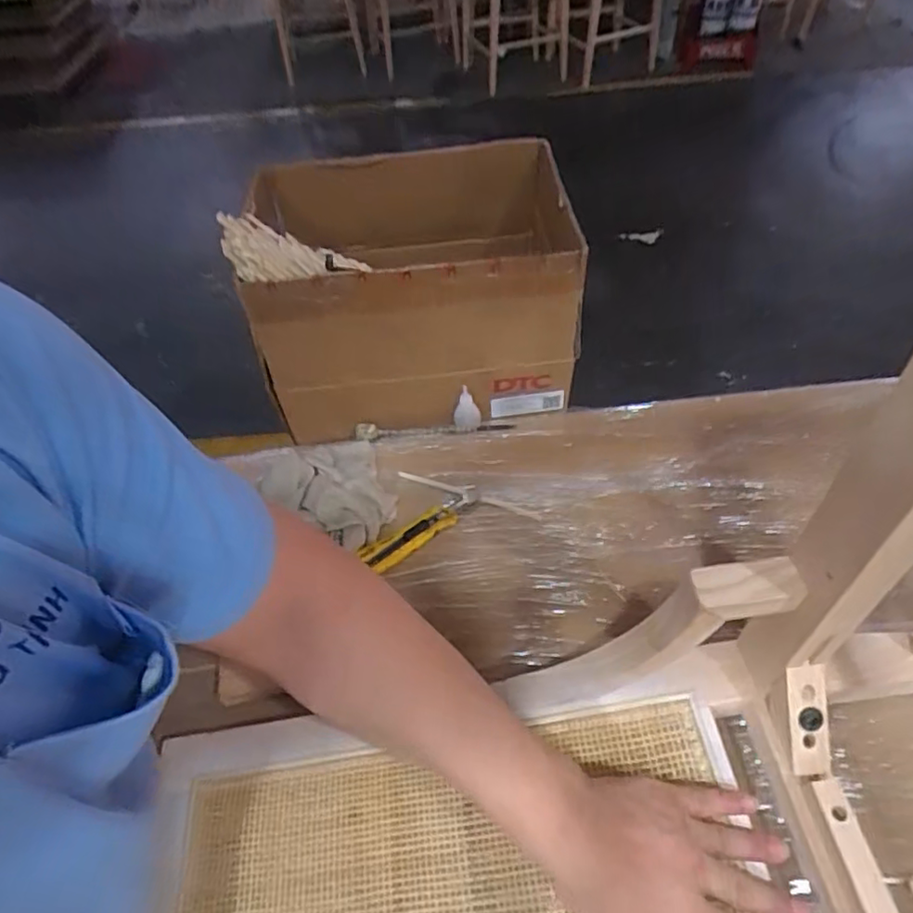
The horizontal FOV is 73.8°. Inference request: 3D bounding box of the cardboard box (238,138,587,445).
[{"bbox_3d":[-0.052,-0.234,0.853,0.426,0.266,0.332,-3,50,2],"label":"cardboard box"}]

